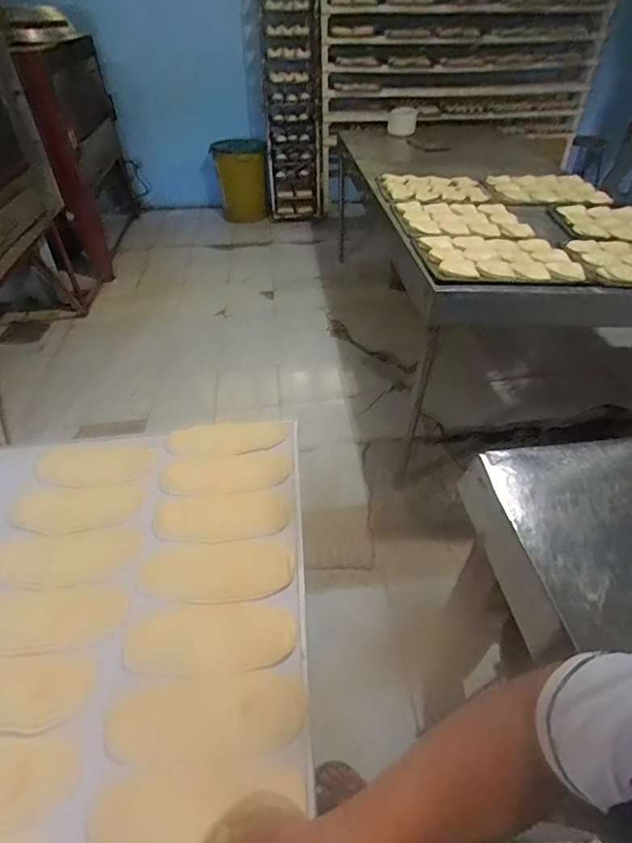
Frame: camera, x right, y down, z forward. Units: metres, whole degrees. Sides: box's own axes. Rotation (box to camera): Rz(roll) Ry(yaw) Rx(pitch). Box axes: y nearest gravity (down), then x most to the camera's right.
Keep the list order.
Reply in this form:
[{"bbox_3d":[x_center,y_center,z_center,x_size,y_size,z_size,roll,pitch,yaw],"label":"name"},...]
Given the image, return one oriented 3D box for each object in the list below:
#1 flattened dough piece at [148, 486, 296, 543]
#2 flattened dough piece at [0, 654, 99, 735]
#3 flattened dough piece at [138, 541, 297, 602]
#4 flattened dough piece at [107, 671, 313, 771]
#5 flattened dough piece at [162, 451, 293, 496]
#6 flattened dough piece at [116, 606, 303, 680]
[{"bbox_3d":[-0.154,0.157,0.775,0.219,0.008,0.095,-4,43,-4],"label":"flattened dough piece"},{"bbox_3d":[-0.385,0.341,0.590,0.200,0.018,0.081,-2,43,-2],"label":"flattened dough piece"},{"bbox_3d":[-0.149,0.222,0.700,0.224,0.009,0.087,-2,43,-2],"label":"flattened dough piece"},{"bbox_3d":[-0.134,0.363,0.574,0.235,0.014,0.099,-3,43,-4],"label":"flattened dough piece"},{"bbox_3d":[-0.162,0.090,0.837,0.224,0.013,0.084,-3,43,-3],"label":"flattened dough piece"},{"bbox_3d":[-0.143,0.296,0.642,0.225,0.014,0.087,-4,43,-4],"label":"flattened dough piece"}]

